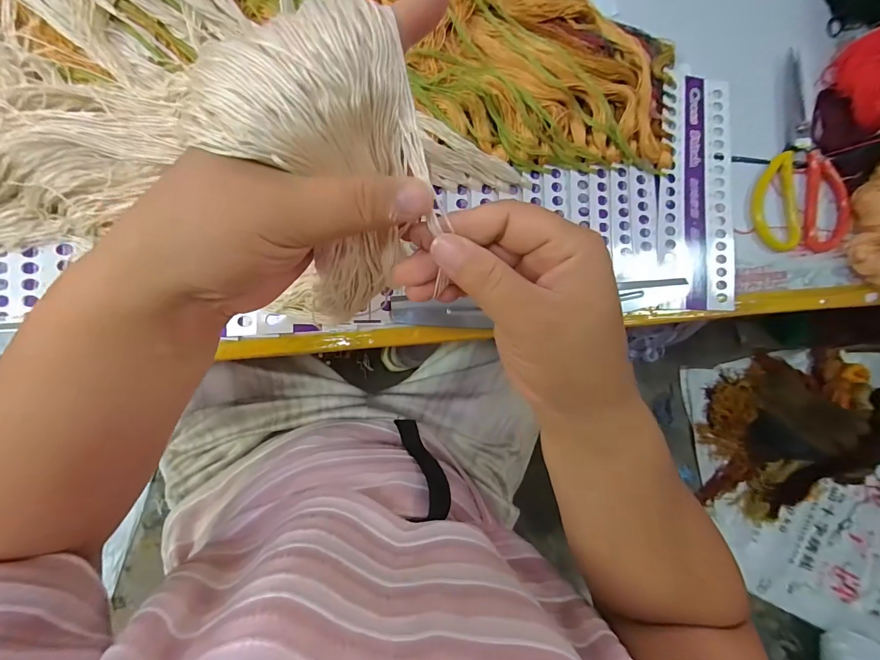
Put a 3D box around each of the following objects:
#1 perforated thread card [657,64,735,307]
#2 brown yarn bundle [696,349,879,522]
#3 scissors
[{"bbox_3d":[0.265,-0.144,0.409,0.081,0.009,0.245,2,88,-7],"label":"perforated thread card"},{"bbox_3d":[0.960,0.285,1.041,0.498,0.137,0.434,-3,88,-7],"label":"brown yarn bundle"},{"bbox_3d":[0.386,-0.190,0.418,0.102,0.011,0.207,4,89,-8],"label":"scissors"}]

